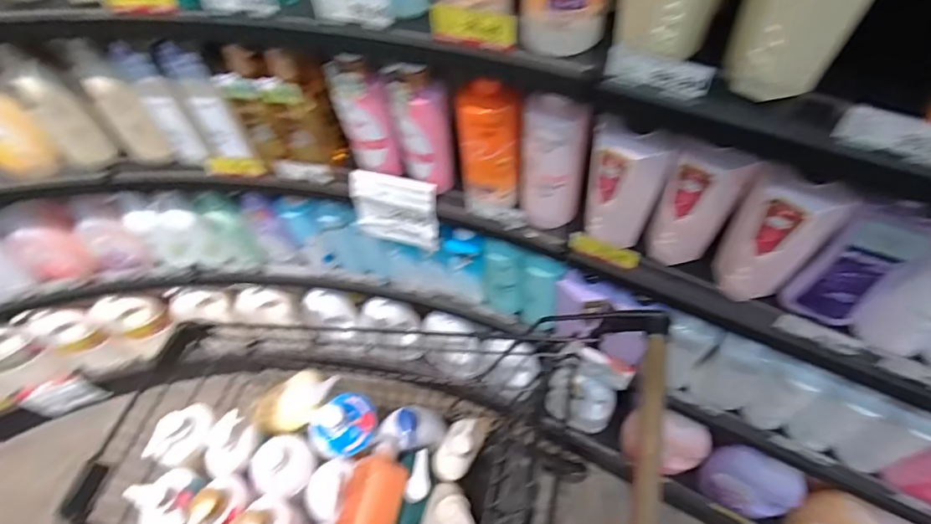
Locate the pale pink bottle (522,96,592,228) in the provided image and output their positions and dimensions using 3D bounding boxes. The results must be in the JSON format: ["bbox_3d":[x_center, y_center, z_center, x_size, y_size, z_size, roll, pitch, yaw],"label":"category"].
[{"bbox_3d":[0.121,-0.134,0.708,0.087,0.195,0.064,4,56,7],"label":"pale pink bottle"}]

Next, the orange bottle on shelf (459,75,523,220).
[{"bbox_3d":[0.035,-0.159,0.729,0.083,0.193,0.063,-4,55,1],"label":"orange bottle on shelf"}]

